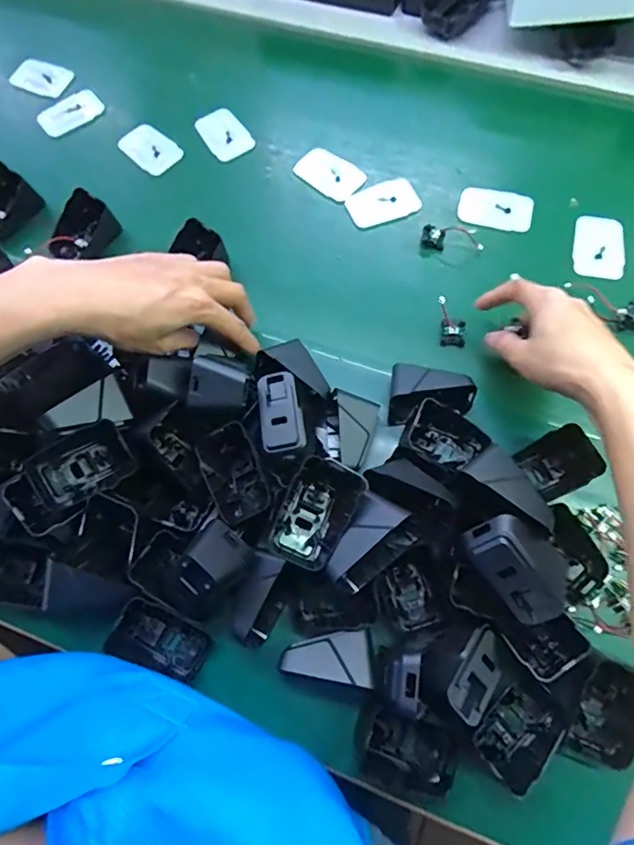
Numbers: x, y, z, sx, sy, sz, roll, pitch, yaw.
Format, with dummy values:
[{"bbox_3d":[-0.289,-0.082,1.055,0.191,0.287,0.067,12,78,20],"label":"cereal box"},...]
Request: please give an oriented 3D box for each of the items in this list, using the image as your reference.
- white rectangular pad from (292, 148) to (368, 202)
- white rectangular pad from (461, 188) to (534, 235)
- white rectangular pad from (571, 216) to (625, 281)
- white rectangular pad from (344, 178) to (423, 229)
[{"bbox_3d":[0.010,-0.257,0.523,0.072,0.006,0.047,36,75,14],"label":"white rectangular pad"},{"bbox_3d":[0.178,-0.212,0.505,0.070,0.005,0.046,10,71,6],"label":"white rectangular pad"},{"bbox_3d":[0.268,-0.167,0.484,0.045,0.004,0.072,10,71,6],"label":"white rectangular pad"},{"bbox_3d":[0.067,-0.220,0.512,0.073,0.006,0.050,-22,71,-6],"label":"white rectangular pad"}]

